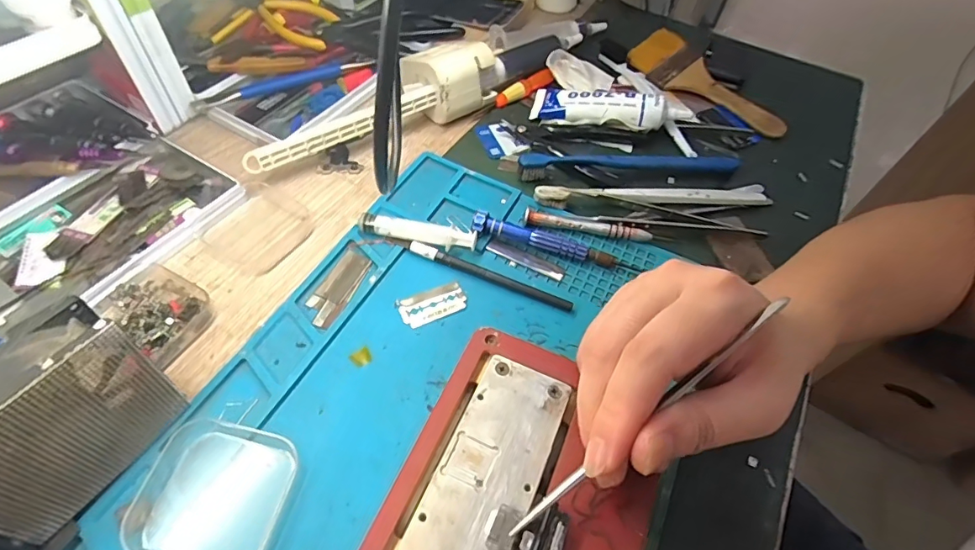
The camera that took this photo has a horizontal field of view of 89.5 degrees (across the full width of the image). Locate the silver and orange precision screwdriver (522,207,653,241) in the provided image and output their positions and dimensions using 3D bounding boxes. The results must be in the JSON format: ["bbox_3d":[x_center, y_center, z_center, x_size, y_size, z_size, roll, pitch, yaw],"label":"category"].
[{"bbox_3d":[0.073,-0.037,0.359,0.092,0.008,0.010,9,54,1],"label":"silver and orange precision screwdriver"}]

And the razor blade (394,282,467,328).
[{"bbox_3d":[-0.035,0.019,0.317,0.043,0.004,0.022,-18,58,-17],"label":"razor blade"}]

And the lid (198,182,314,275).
[{"bbox_3d":[-0.161,-0.034,0.348,0.059,0.009,0.064,28,57,14],"label":"lid"}]

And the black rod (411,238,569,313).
[{"bbox_3d":[0.001,0.000,0.330,0.115,0.007,0.007,21,55,9],"label":"black rod"}]

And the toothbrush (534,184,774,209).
[{"bbox_3d":[0.131,-0.062,0.382,0.188,0.009,0.018,0,54,-5],"label":"toothbrush"}]

